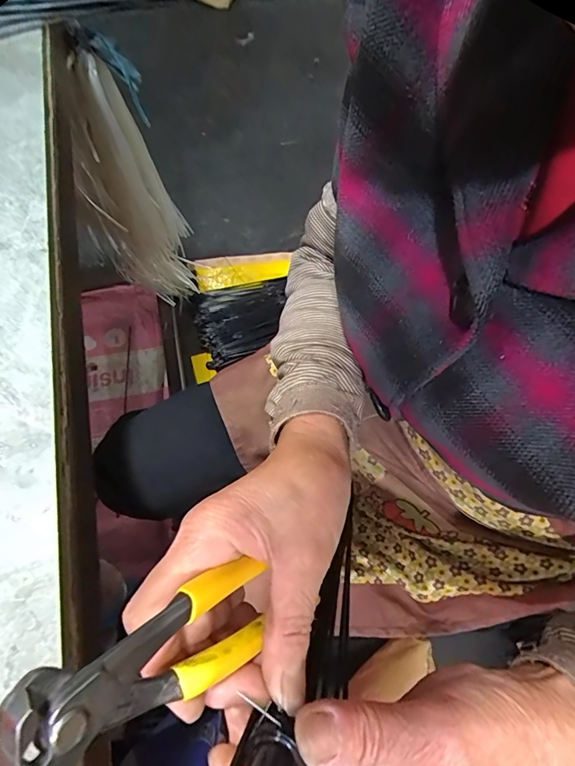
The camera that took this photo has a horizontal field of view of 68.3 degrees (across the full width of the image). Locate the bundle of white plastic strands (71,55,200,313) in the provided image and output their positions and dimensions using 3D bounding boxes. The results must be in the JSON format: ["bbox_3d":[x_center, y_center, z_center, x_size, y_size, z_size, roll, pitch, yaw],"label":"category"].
[{"bbox_3d":[-0.293,-0.332,0.828,0.189,0.523,0.127,-26,70,-11],"label":"bundle of white plastic strands"}]

